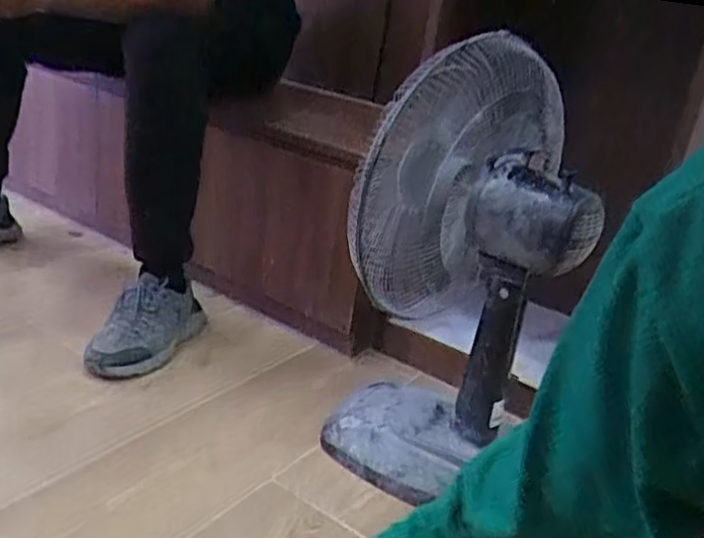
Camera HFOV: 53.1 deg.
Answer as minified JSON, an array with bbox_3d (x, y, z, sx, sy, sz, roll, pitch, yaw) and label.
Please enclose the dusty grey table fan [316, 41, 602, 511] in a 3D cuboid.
[{"bbox_3d":[0.175,0.001,1.035,0.289,0.614,0.342,16,26,19],"label":"dusty grey table fan"}]

